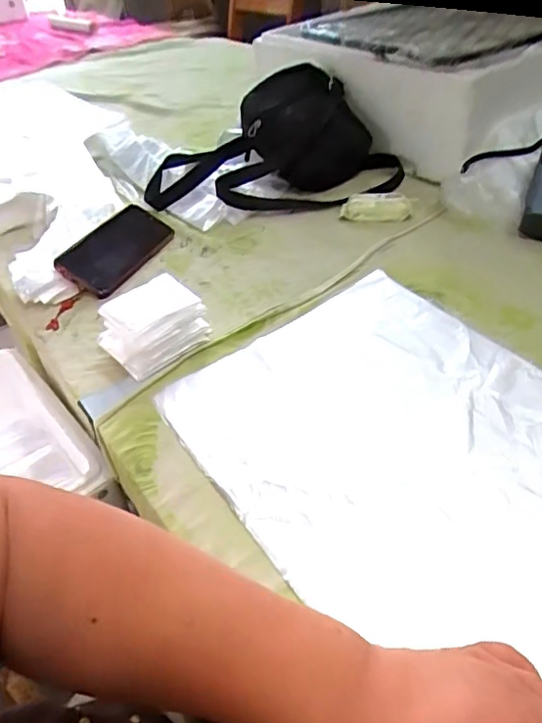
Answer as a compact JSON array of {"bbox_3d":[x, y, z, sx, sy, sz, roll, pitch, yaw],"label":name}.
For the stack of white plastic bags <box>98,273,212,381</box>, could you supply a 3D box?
[{"bbox_3d":[-0.125,-0.040,0.572,0.102,0.063,0.077,-30,47,-22],"label":"stack of white plastic bags"}]

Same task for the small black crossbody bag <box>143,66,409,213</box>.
[{"bbox_3d":[-0.008,-0.313,0.798,0.386,0.139,0.186,-1,43,7],"label":"small black crossbody bag"}]

